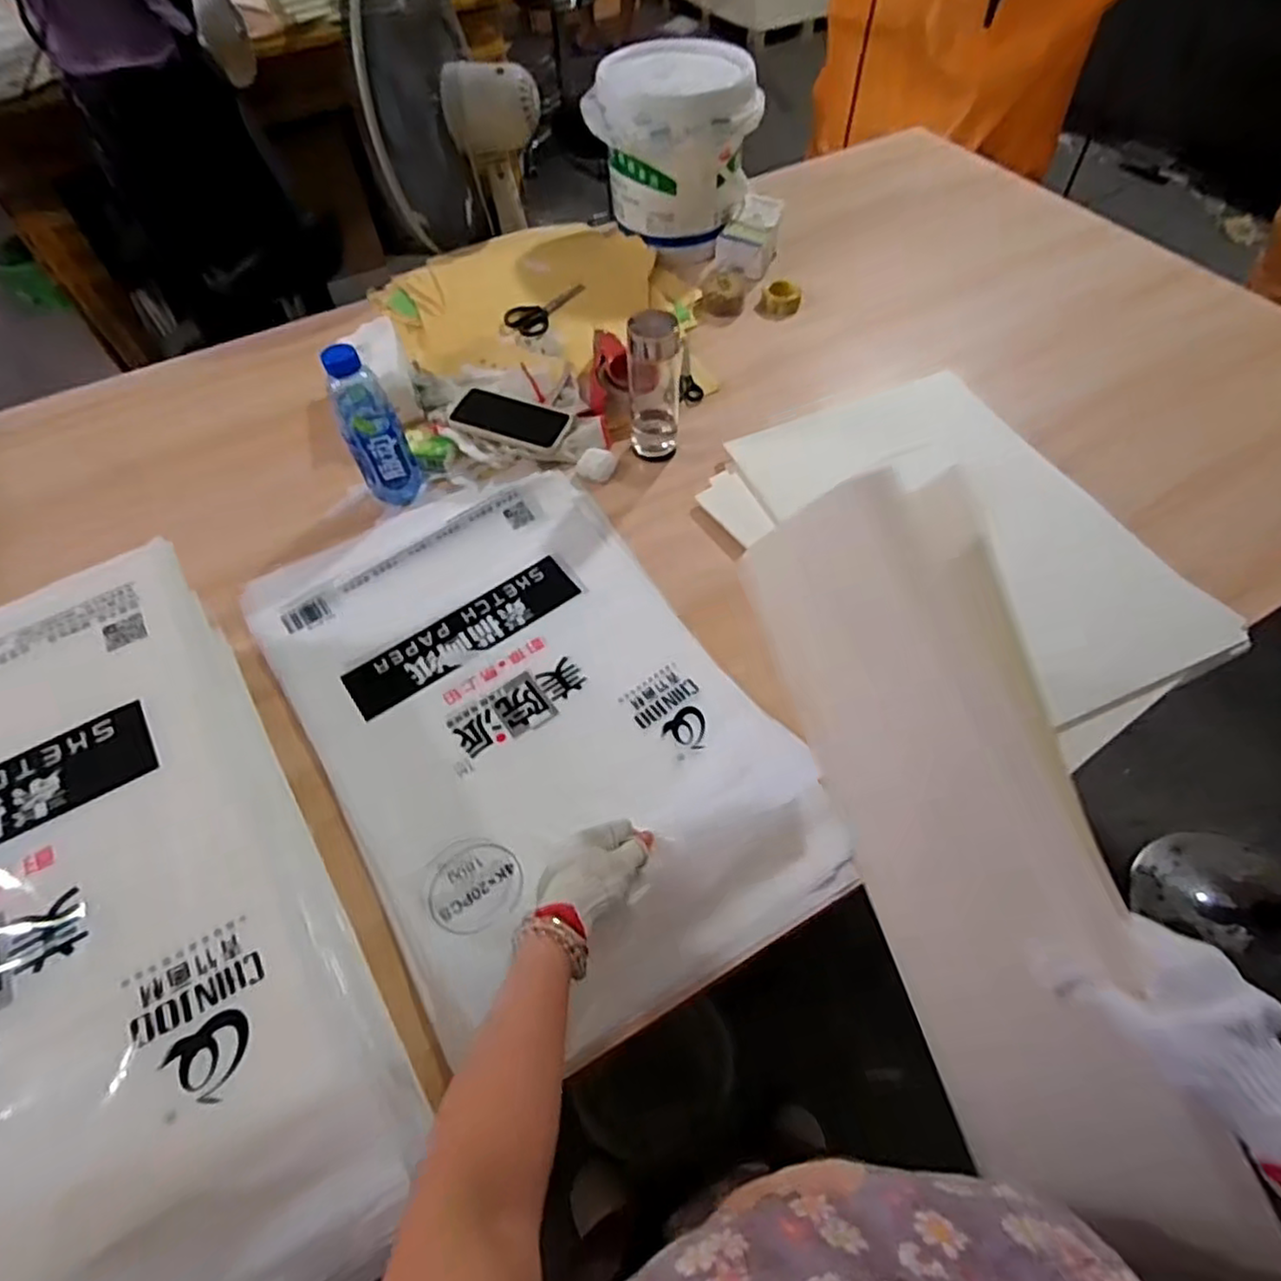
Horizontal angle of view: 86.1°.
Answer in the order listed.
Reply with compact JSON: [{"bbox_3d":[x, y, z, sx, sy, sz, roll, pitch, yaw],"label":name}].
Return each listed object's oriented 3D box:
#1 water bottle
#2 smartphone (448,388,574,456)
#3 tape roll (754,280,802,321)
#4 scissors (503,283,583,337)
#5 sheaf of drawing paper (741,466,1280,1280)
[{"bbox_3d":[-0.331,-0.262,0.839,0.067,0.184,0.067,-26,60,-12],"label":"water bottle"},{"bbox_3d":[-0.179,-0.306,0.948,0.162,0.013,0.083,14,61,12],"label":"smartphone"},{"bbox_3d":[0.228,-0.560,1.130,0.070,0.032,0.070,0,57,1],"label":"tape roll"},{"bbox_3d":[-0.139,-0.526,1.079,0.154,0.017,0.061,-39,64,-18],"label":"scissors"},{"bbox_3d":[0.227,0.152,0.459,0.100,0.164,0.520,-11,80,-43],"label":"sheaf of drawing paper"}]

